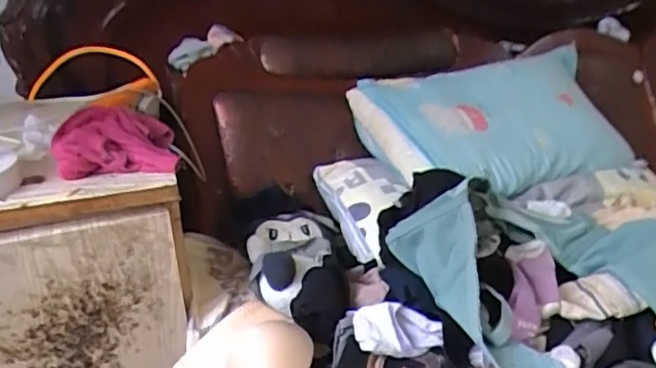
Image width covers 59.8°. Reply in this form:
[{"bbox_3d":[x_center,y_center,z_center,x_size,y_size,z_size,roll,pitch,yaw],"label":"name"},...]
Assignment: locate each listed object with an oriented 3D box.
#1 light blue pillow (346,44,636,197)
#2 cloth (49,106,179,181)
[{"bbox_3d":[0.341,-0.116,1.080,0.543,0.093,0.313,-10,53,-20],"label":"light blue pillow"},{"bbox_3d":[-0.284,-0.060,0.762,0.150,0.058,0.127,-8,26,-17],"label":"cloth"}]

